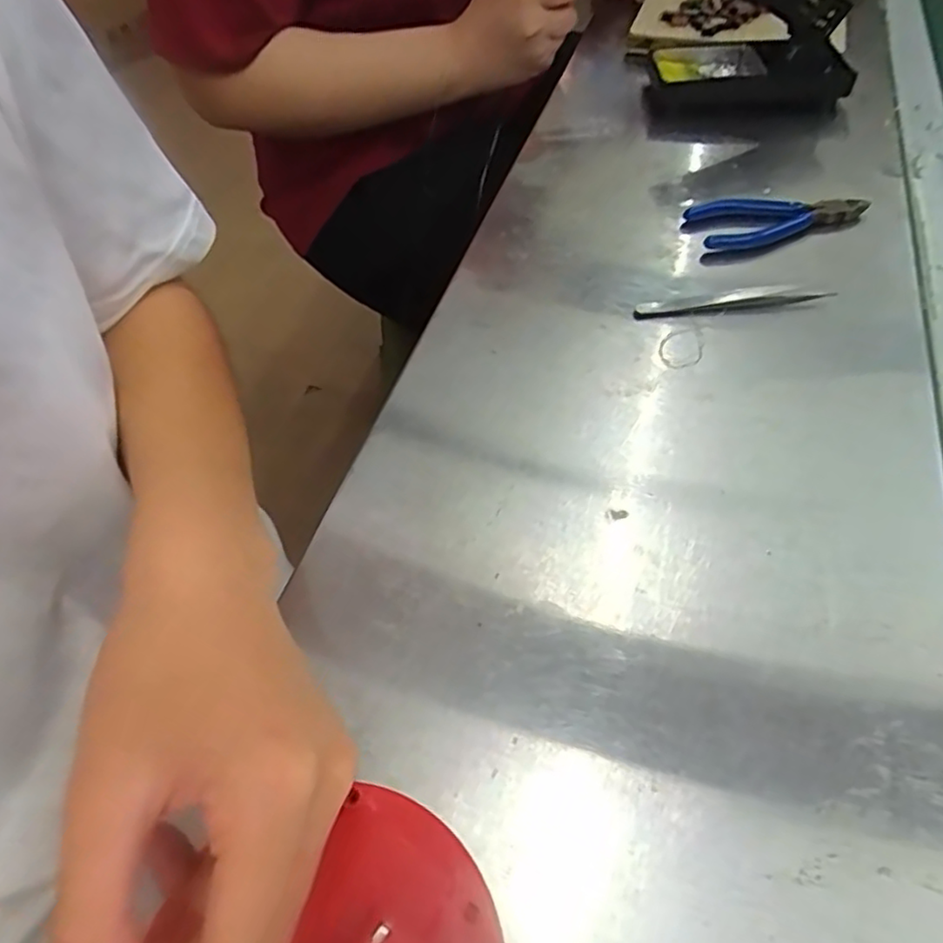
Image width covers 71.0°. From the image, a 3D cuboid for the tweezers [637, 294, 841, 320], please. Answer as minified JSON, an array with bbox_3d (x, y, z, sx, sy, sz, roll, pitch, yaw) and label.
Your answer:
[{"bbox_3d":[0.169,-0.108,0.431,0.125,0.007,0.013,-6,51,0],"label":"tweezers"}]

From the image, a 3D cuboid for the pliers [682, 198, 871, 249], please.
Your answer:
[{"bbox_3d":[0.223,-0.187,0.485,0.121,0.020,0.043,-9,51,-2],"label":"pliers"}]

